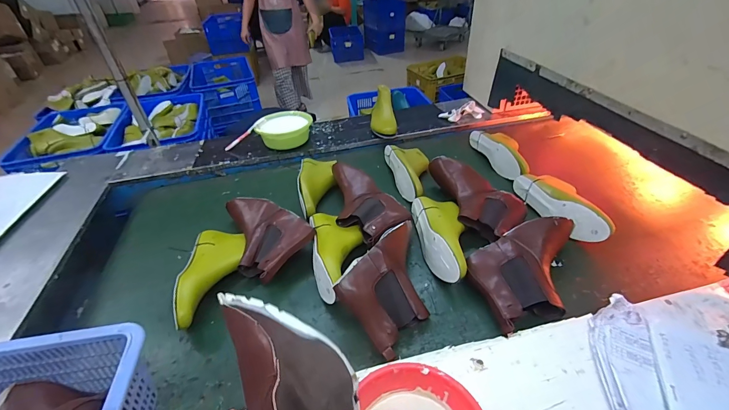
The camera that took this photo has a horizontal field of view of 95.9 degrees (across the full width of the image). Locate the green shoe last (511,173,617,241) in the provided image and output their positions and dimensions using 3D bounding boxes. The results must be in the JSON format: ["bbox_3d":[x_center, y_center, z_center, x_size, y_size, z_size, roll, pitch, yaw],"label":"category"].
[{"bbox_3d":[0.496,-0.002,0.816,0.099,0.093,0.258,-15,41,-13],"label":"green shoe last"}]

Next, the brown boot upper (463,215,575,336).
[{"bbox_3d":[0.342,0.126,0.647,0.257,0.082,0.169,-15,41,-13],"label":"brown boot upper"}]

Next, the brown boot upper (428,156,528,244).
[{"bbox_3d":[0.298,-0.029,0.845,0.175,0.065,0.290,-9,40,-6],"label":"brown boot upper"}]

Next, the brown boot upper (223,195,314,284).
[{"bbox_3d":[-0.262,0.064,0.770,0.265,0.062,0.154,23,47,28],"label":"brown boot upper"}]

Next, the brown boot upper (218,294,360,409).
[{"bbox_3d":[-0.079,0.176,0.354,0.119,0.108,0.245,-18,42,-16],"label":"brown boot upper"}]

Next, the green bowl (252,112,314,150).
[{"bbox_3d":[-0.273,-0.260,1.139,0.186,0.074,0.146,-5,40,-2],"label":"green bowl"}]

